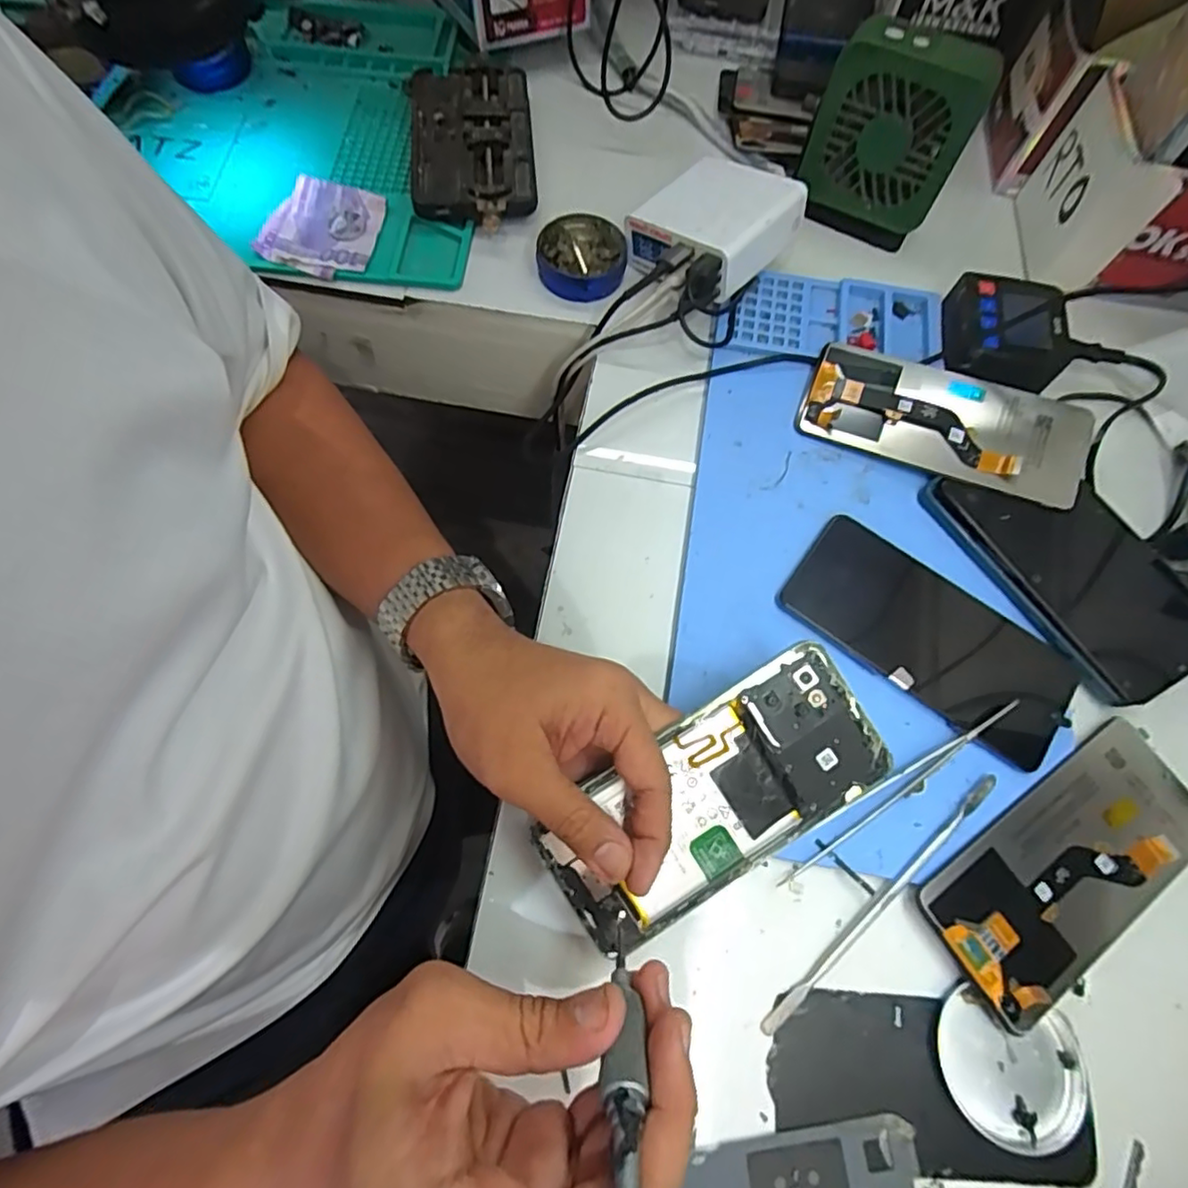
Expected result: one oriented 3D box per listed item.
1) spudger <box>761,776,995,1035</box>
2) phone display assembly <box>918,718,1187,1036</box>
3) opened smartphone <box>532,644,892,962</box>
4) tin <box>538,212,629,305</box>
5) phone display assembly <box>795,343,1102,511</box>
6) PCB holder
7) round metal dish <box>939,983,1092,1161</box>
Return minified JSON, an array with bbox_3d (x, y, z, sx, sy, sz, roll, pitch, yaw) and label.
[{"bbox_3d":[0.143,0.150,0.302,0.167,0.005,0.007,-39,76,-15],"label":"spudger"},{"bbox_3d":[0.245,0.135,0.313,0.167,0.007,0.074,-29,76,-16],"label":"phone display assembly"},{"bbox_3d":[0.056,0.094,0.286,0.161,0.004,0.073,-32,89,-5],"label":"opened smartphone"},{"bbox_3d":[-0.006,-0.234,0.427,0.057,0.021,0.056,1,70,-2],"label":"tin"},{"bbox_3d":[0.218,-0.109,0.385,0.167,0.008,0.073,22,76,11],"label":"phone display assembly"},{"bbox_3d":[-0.089,-0.331,0.455,0.087,0.025,0.155,-6,70,-5],"label":"PCB holder"},{"bbox_3d":[0.191,0.217,0.283,0.063,0.010,0.059,1,70,-2],"label":"round metal dish"}]

